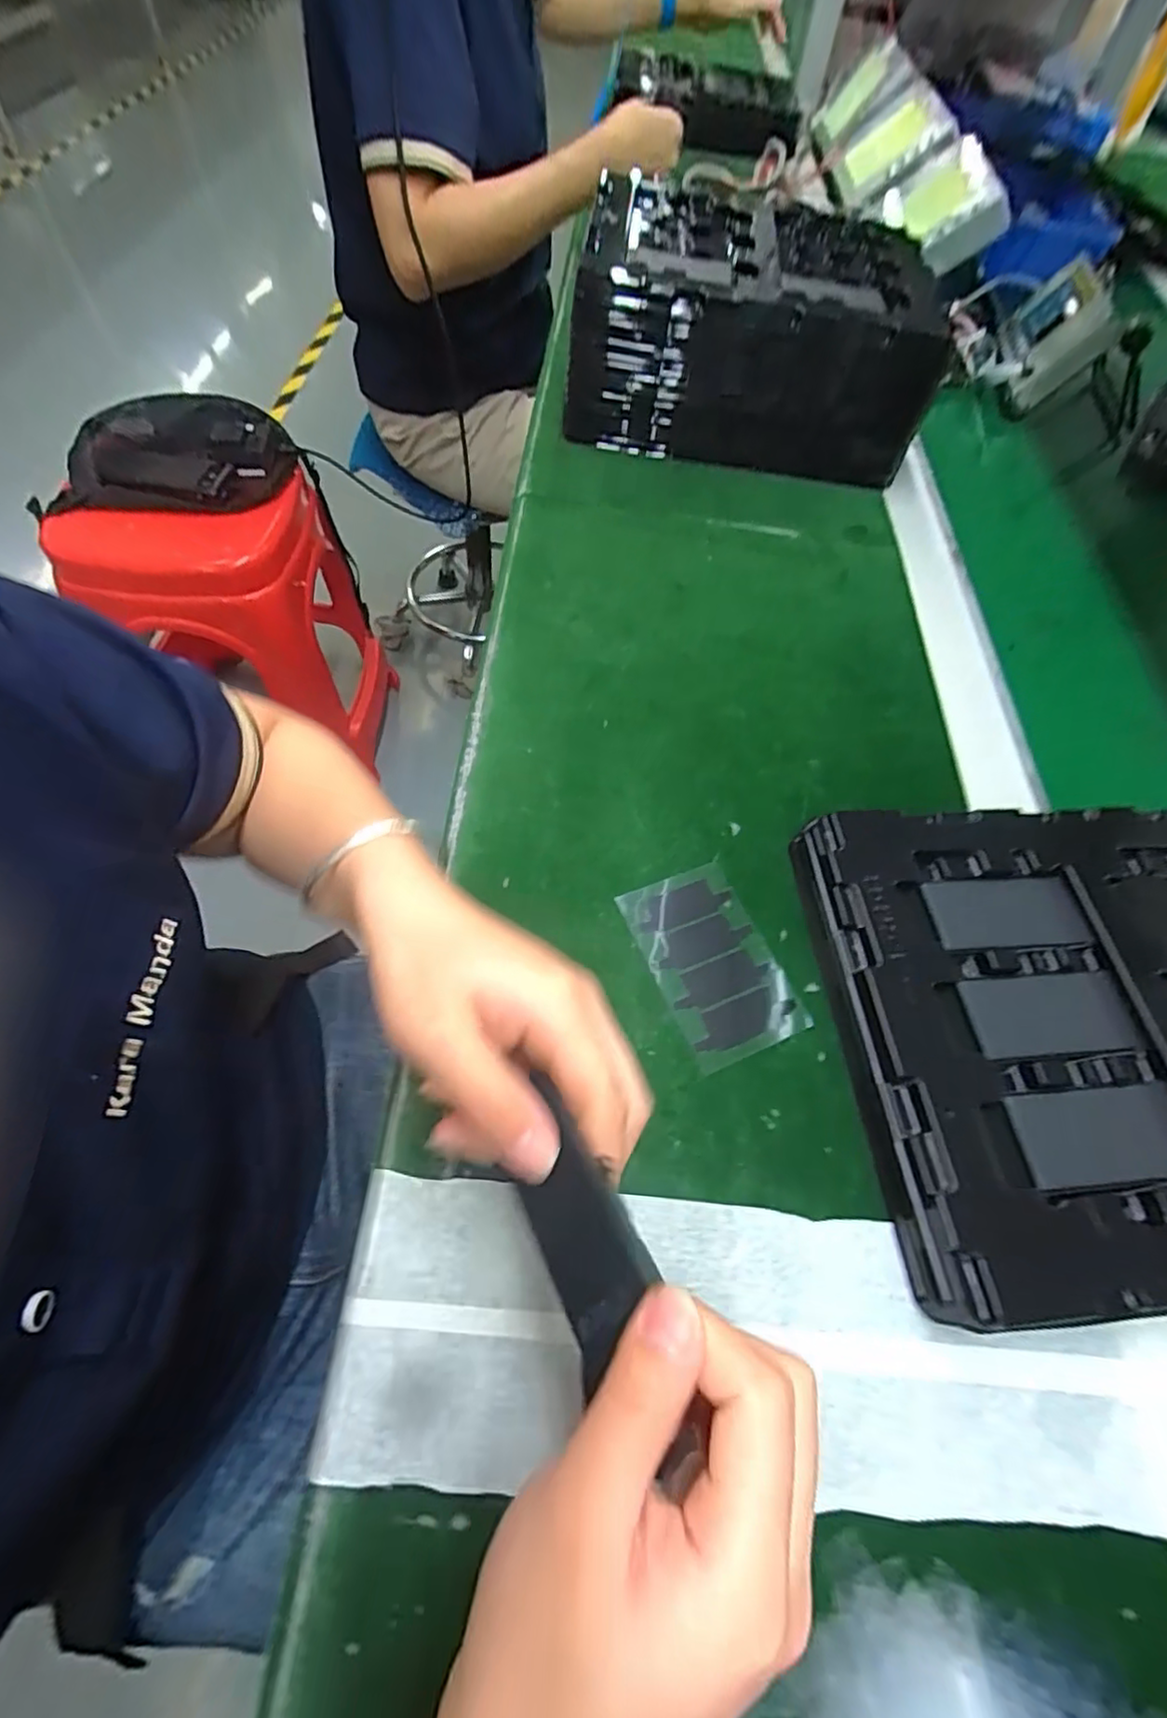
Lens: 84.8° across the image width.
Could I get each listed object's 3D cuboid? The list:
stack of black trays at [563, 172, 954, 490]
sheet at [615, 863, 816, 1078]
[{"bbox_3d":[0.139,-0.468,0.568,0.280,0.116,0.231,8,60,-1],"label":"stack of black trays"},{"bbox_3d":[0.063,0.051,0.317,0.059,0.004,0.094,-19,64,-16],"label":"sheet"}]

